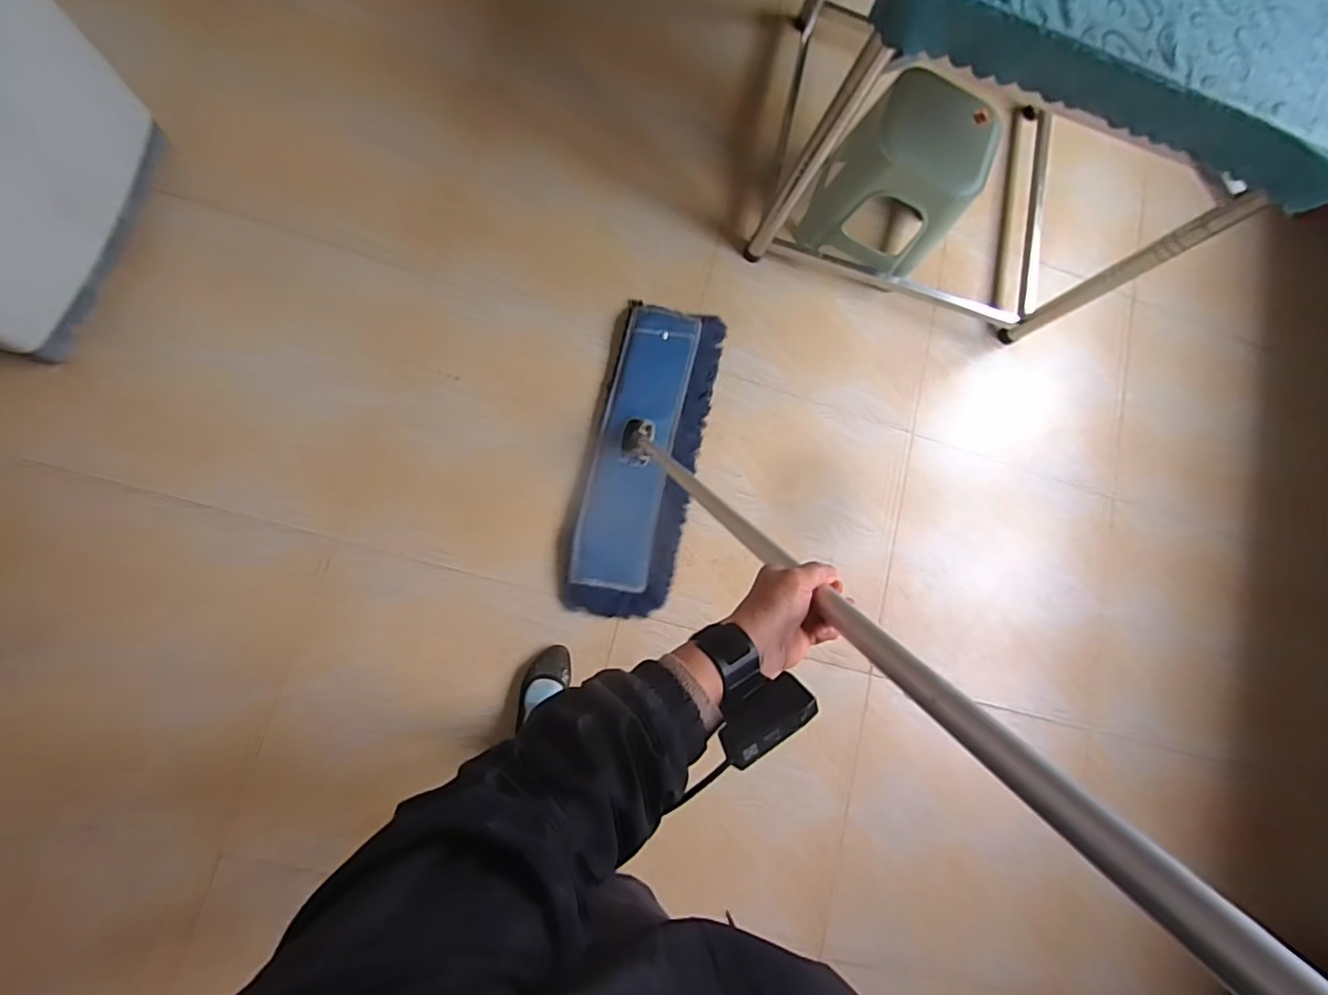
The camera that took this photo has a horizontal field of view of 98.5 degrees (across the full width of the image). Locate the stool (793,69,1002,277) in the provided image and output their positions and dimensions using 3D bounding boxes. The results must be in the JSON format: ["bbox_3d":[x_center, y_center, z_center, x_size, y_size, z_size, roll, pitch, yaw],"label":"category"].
[{"bbox_3d":[0.503,-0.687,1.264,0.283,0.321,0.245,24,82,-5],"label":"stool"}]

